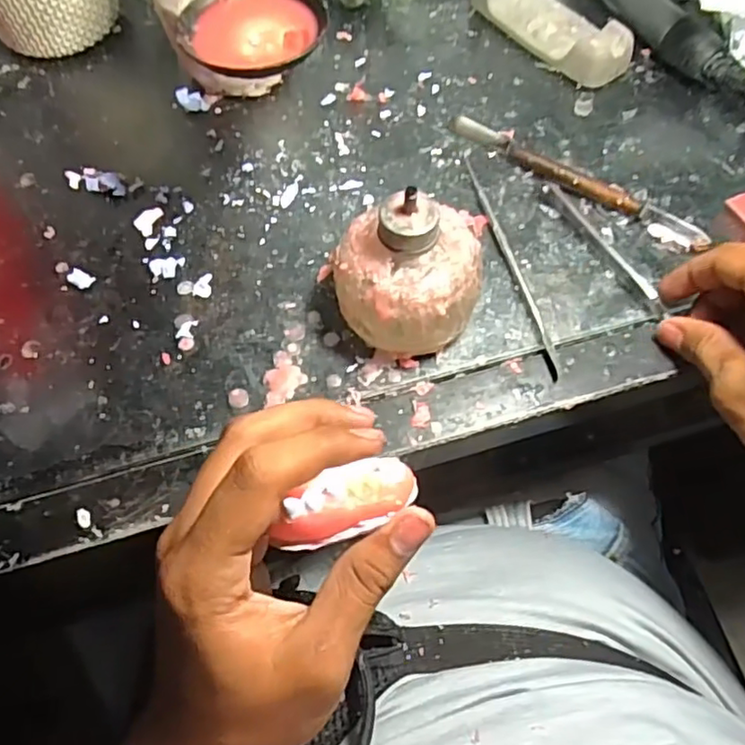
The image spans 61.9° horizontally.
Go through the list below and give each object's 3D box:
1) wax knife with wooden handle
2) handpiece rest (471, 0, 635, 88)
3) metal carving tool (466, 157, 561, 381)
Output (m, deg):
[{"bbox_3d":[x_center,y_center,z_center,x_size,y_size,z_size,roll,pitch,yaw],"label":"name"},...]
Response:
[{"bbox_3d":[0.127,-0.123,0.390,0.173,0.011,0.021,32,69,16],"label":"wax knife with wooden handle"},{"bbox_3d":[0.129,-0.255,0.438,0.049,0.040,0.123,-35,68,-15],"label":"handpiece rest"},{"bbox_3d":[0.080,-0.067,0.362,0.006,0.005,0.157,-14,64,-5],"label":"metal carving tool"}]

